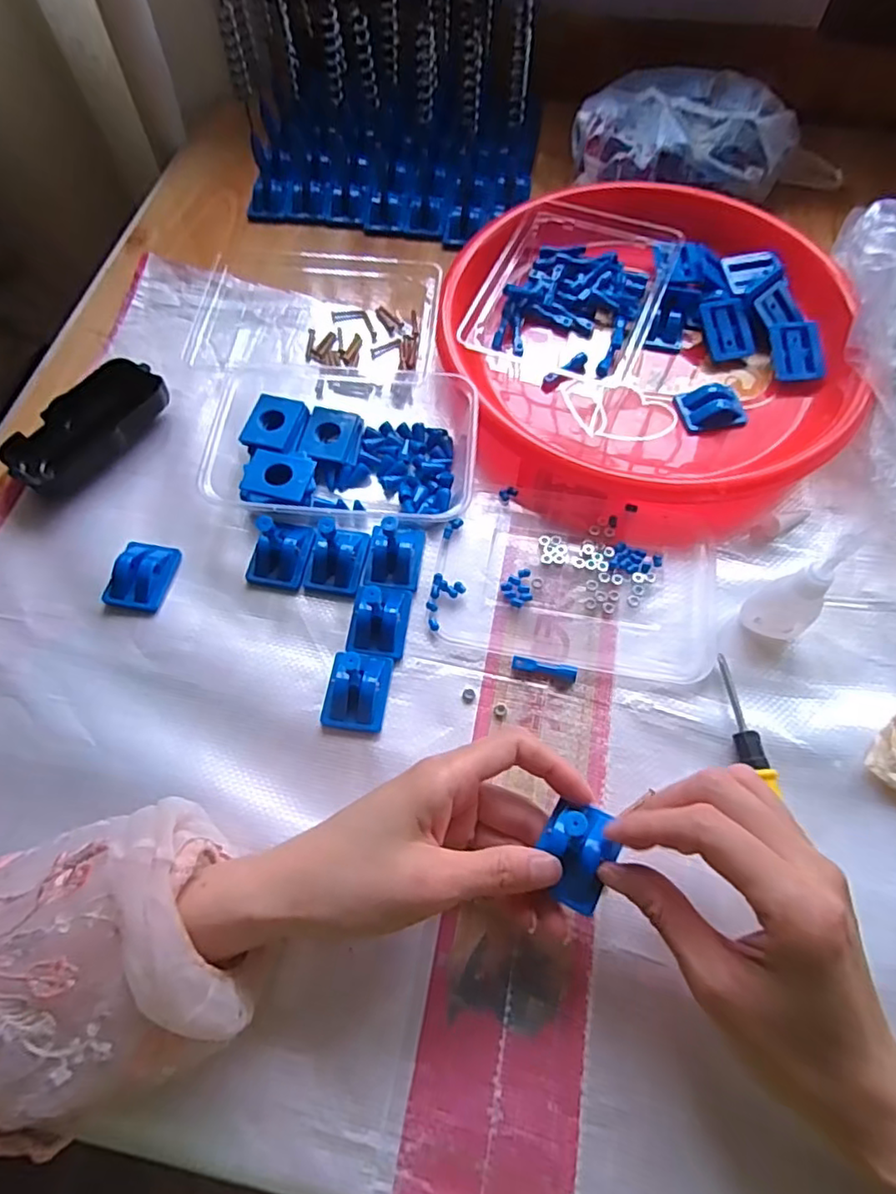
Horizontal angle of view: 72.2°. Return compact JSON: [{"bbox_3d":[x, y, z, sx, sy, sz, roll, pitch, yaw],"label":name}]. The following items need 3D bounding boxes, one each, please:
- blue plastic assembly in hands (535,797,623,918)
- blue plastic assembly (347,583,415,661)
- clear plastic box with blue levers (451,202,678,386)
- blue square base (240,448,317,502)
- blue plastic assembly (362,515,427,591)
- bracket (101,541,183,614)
[{"bbox_3d":[0.059,0.116,0.276,0.030,0.019,0.043,21,66,10],"label":"blue plastic assembly in hands"},{"bbox_3d":[-0.040,0.011,0.359,0.033,0.027,0.045,11,64,6],"label":"blue plastic assembly"},{"bbox_3d":[0.097,-0.225,0.461,0.116,0.032,0.162,21,66,10],"label":"clear plastic box with blue levers"},{"bbox_3d":[-0.108,-0.078,0.390,0.041,0.004,0.036,11,63,-1],"label":"blue square base"},{"bbox_3d":[-0.033,-0.029,0.381,0.033,0.025,0.048,8,64,4],"label":"blue plastic assembly"},{"bbox_3d":[-0.186,-0.015,0.372,0.032,0.018,0.044,12,64,6],"label":"bracket"}]

